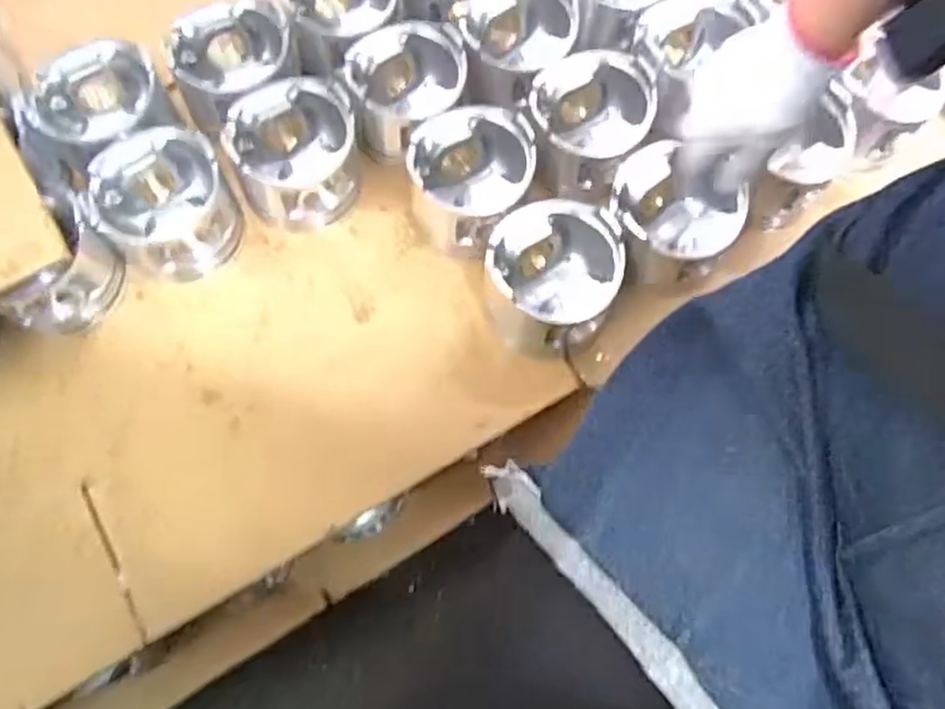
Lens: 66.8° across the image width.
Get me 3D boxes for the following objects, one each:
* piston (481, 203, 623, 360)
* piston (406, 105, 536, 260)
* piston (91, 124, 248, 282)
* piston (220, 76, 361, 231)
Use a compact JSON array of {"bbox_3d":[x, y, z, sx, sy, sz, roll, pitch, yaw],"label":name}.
[{"bbox_3d":[0.069,-0.064,0.626,0.113,0.081,0.117,0,68,0],"label":"piston"},{"bbox_3d":[-0.002,-0.159,0.662,0.107,0.088,0.113,0,68,0],"label":"piston"},{"bbox_3d":[-0.268,-0.127,0.642,0.103,0.101,0.102,0,68,0],"label":"piston"},{"bbox_3d":[-0.162,-0.182,0.669,0.111,0.091,0.115,-8,69,-3],"label":"piston"}]

